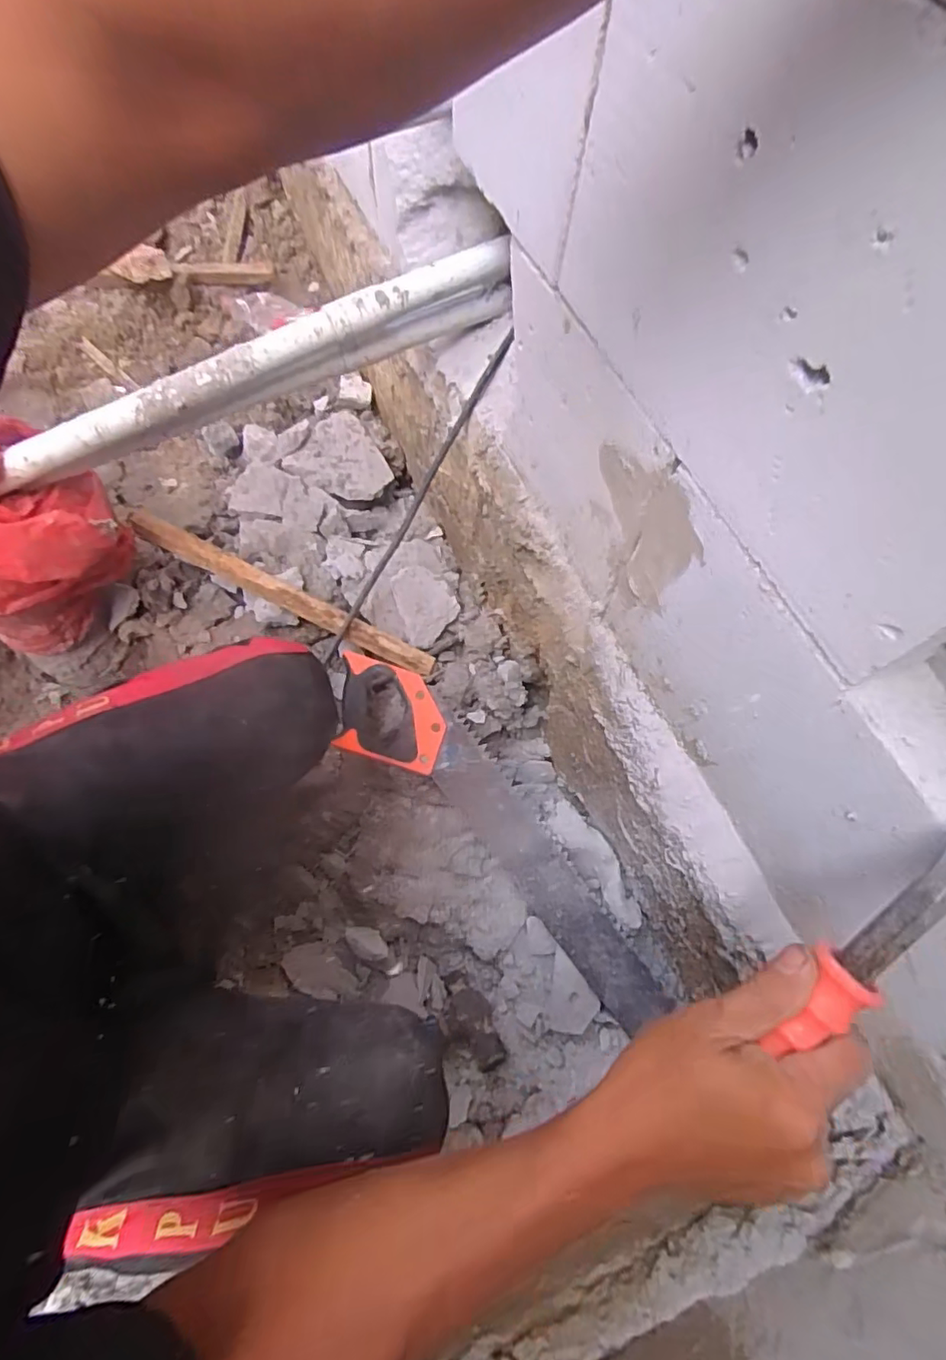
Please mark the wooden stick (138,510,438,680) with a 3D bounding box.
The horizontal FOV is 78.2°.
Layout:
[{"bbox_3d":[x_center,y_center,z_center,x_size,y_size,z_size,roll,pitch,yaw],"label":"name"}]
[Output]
[{"bbox_3d":[-0.228,-0.101,0.726,0.386,0.018,0.031,27,66,-9],"label":"wooden stick"}]

